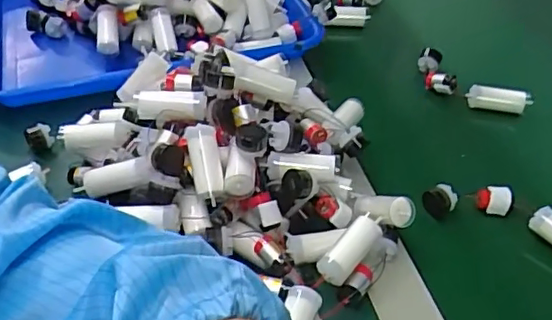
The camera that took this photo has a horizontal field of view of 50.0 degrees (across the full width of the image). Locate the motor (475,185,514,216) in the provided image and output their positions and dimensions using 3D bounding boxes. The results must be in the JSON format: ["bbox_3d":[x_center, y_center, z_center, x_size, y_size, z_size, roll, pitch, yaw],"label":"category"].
[{"bbox_3d":[0.169,0.031,0.459,0.027,0.019,0.014,4,44,5],"label":"motor"}]

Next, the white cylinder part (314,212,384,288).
[{"bbox_3d":[0.051,0.057,0.393,0.021,0.023,0.057,28,51,27],"label":"white cylinder part"}]

